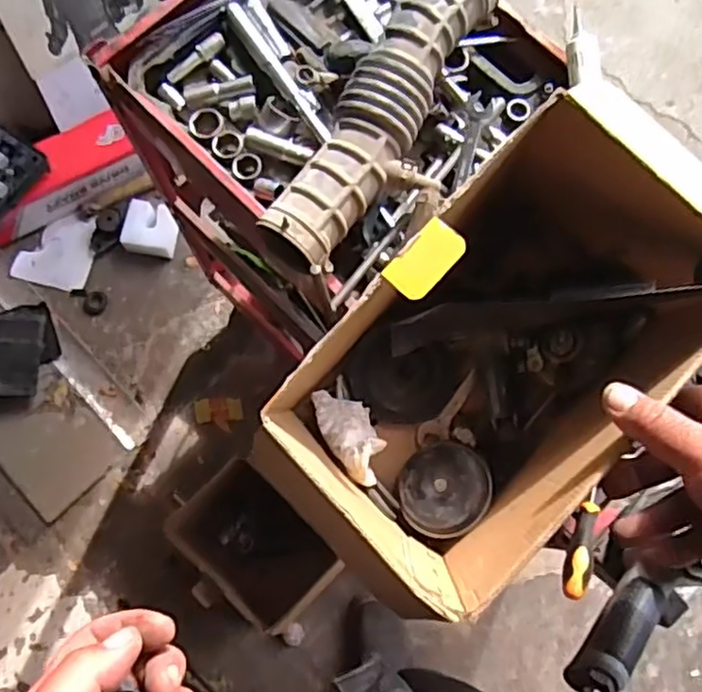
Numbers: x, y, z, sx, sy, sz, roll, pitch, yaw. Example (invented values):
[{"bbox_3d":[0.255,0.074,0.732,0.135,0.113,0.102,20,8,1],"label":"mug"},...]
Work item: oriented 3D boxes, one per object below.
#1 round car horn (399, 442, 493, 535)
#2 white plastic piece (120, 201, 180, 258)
[{"bbox_3d":[0.080,0.121,0.576,0.074,0.027,0.077,0,75,0],"label":"round car horn"},{"bbox_3d":[-0.445,-0.258,1.509,0.118,0.049,0.112,14,75,2],"label":"white plastic piece"}]

